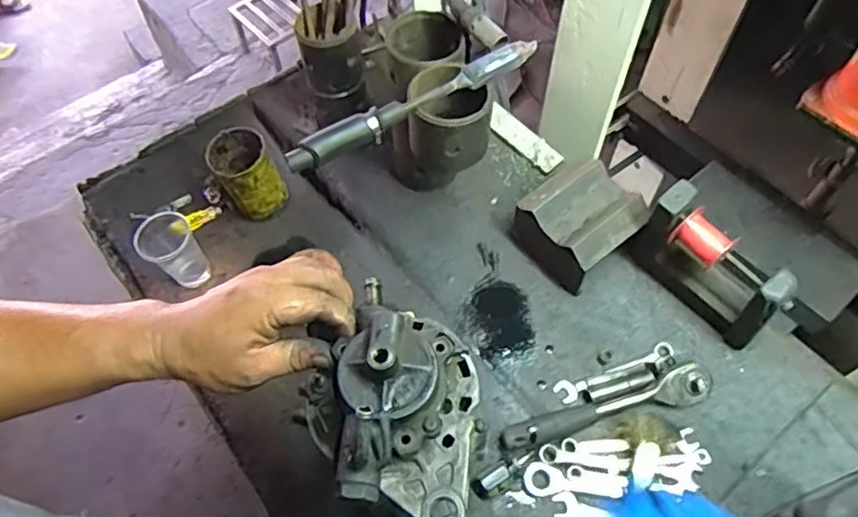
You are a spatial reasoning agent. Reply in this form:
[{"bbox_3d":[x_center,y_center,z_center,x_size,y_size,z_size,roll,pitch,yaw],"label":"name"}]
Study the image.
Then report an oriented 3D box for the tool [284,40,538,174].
[{"bbox_3d":[-0.014,-0.156,0.617,0.275,0.036,0.025,-27,62,-15],"label":"tool"}]

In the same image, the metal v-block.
[{"bbox_3d":[0.185,-0.042,0.768,0.121,0.099,0.125,-35,64,-19],"label":"metal v-block"}]

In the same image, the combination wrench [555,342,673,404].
[{"bbox_3d":[0.219,0.131,0.712,0.148,0.013,0.024,-19,60,-10],"label":"combination wrench"}]

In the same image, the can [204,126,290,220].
[{"bbox_3d":[-0.239,-0.109,0.815,0.074,0.108,0.080,0,59,1],"label":"can"}]

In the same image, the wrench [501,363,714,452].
[{"bbox_3d":[0.197,0.168,0.675,0.236,0.033,0.035,-14,59,-7],"label":"wrench"}]

